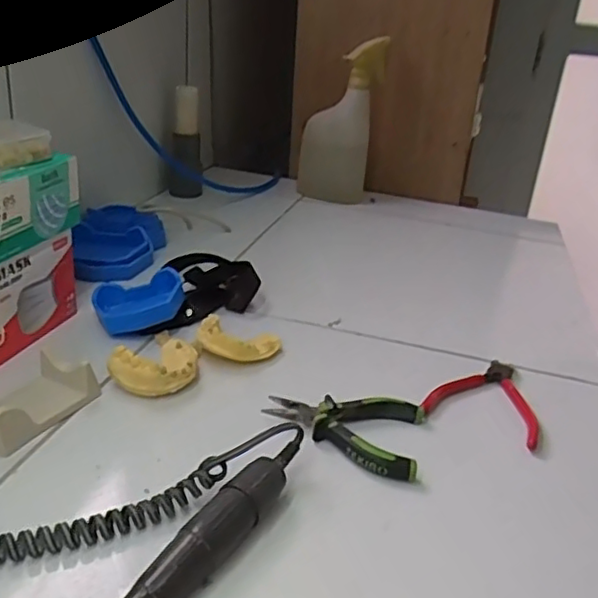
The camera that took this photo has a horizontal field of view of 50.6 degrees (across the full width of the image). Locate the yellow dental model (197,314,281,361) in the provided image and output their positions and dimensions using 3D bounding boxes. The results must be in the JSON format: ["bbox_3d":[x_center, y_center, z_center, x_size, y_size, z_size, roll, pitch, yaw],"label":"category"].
[{"bbox_3d":[-0.054,0.036,0.550,0.069,0.024,0.047,10,27,10],"label":"yellow dental model"}]

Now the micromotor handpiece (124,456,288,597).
[{"bbox_3d":[-0.057,0.138,0.331,0.026,0.028,0.158,19,30,26],"label":"micromotor handpiece"}]

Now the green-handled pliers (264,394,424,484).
[{"bbox_3d":[0.033,0.093,0.463,0.112,0.015,0.079,9,27,8],"label":"green-handled pliers"}]

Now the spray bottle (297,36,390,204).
[{"bbox_3d":[0.064,-0.267,0.969,0.117,0.228,0.058,5,25,-3],"label":"spray bottle"}]

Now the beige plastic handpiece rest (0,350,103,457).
[{"bbox_3d":[-0.193,0.071,0.445,0.050,0.030,0.095,16,28,20],"label":"beige plastic handpiece rest"}]

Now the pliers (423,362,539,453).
[{"bbox_3d":[0.157,0.078,0.529,0.086,0.012,0.113,15,28,18],"label":"pliers"}]

